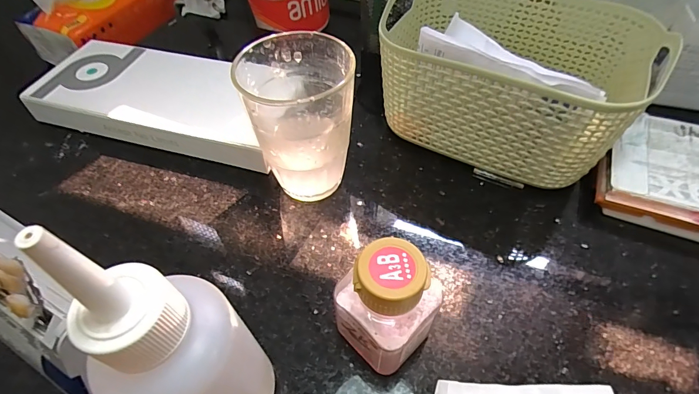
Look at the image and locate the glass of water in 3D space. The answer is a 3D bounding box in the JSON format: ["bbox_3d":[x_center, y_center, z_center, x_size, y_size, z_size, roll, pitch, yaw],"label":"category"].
[{"bbox_3d":[-0.029,-0.045,0.246,0.064,0.094,0.060,-4,53,0],"label":"glass of water"}]

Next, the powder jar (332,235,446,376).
[{"bbox_3d":[0.018,0.052,0.185,0.044,0.072,0.038,-37,60,-23],"label":"powder jar"}]

